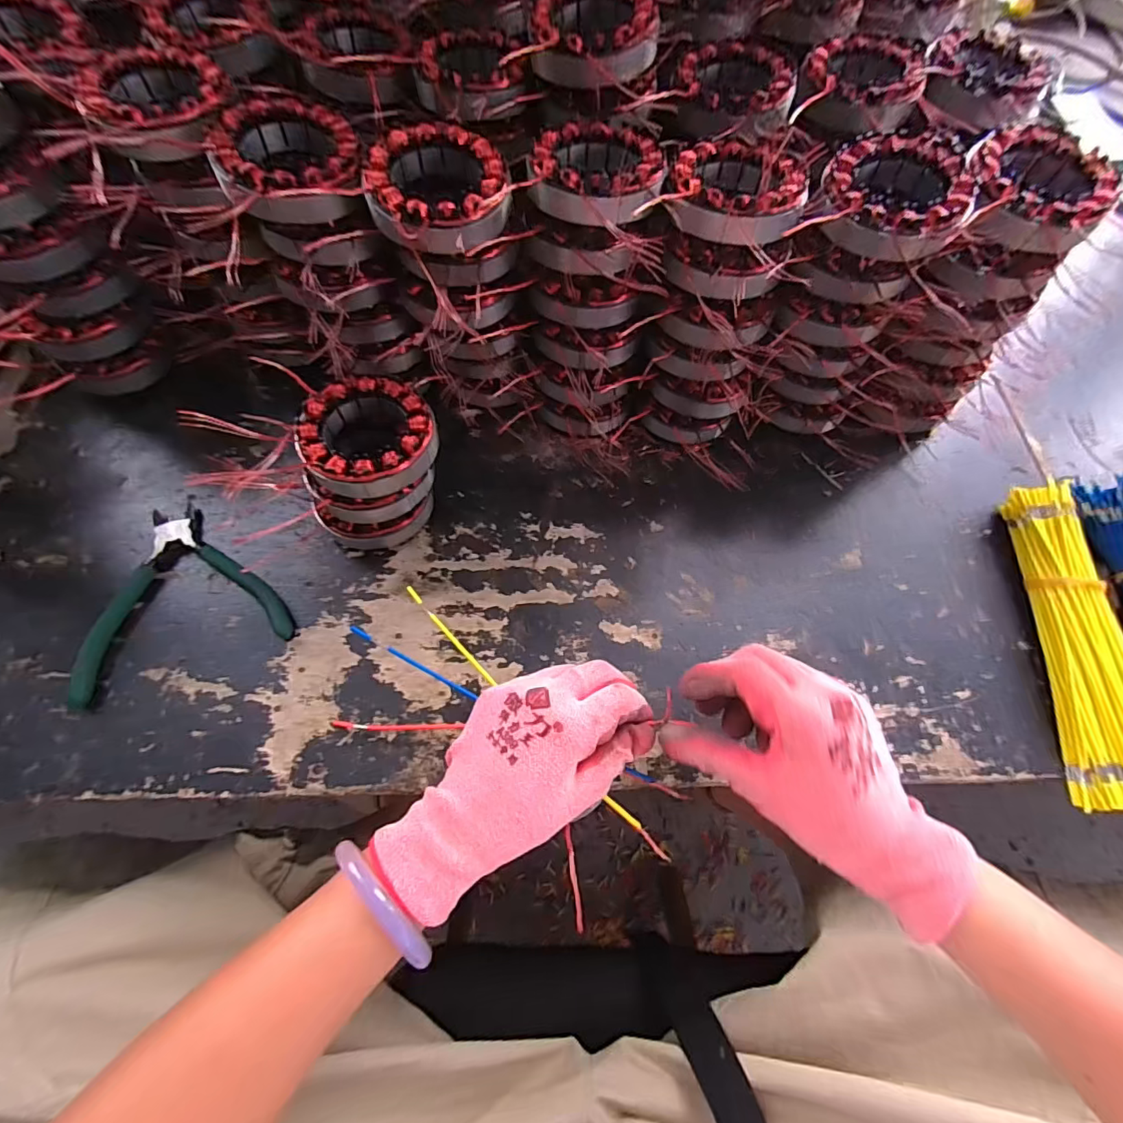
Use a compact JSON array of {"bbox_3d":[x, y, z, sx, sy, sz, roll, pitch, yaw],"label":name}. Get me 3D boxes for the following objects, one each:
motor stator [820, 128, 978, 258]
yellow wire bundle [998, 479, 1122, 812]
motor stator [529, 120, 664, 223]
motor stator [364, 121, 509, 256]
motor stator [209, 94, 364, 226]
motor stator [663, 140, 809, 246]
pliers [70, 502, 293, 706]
[{"bbox_3d":[0.210,-0.233,0.313,0.083,0.030,0.089,29,68,10],"label":"motor stator"},{"bbox_3d":[0.389,0.055,0.364,0.067,0.029,0.240,7,66,1],"label":"yellow wire bundle"},{"bbox_3d":[0.024,-0.251,0.317,0.083,0.024,0.083,1,66,-2],"label":"motor stator"},{"bbox_3d":[-0.075,-0.229,0.307,0.084,0.029,0.085,0,66,-3],"label":"motor stator"},{"bbox_3d":[-0.164,-0.244,0.306,0.078,0.033,0.091,-10,67,-7],"label":"motor stator"},{"bbox_3d":[0.113,-0.239,0.315,0.080,0.022,0.094,18,67,6],"label":"motor stator"},{"bbox_3d":[-0.281,0.015,0.363,0.135,0.013,0.139,-20,69,-11],"label":"pliers"}]

